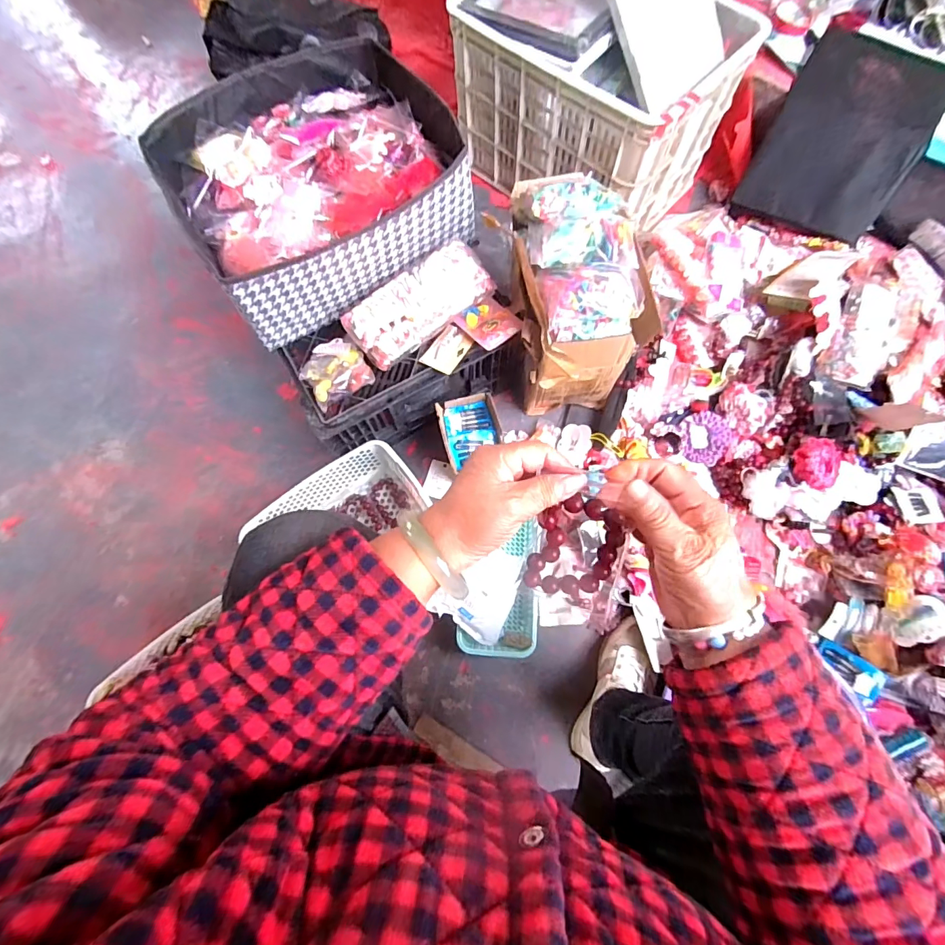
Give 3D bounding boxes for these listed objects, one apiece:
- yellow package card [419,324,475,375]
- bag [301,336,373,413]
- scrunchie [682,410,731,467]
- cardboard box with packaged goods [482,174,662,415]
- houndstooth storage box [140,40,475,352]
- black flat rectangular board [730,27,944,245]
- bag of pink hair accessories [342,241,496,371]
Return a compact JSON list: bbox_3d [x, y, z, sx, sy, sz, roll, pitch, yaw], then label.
[{"bbox_3d":[-0.040,-0.201,0.722,0.057,0.007,0.085,31,73,17],"label":"yellow package card"},{"bbox_3d":[-0.216,-0.159,0.689,0.094,0.042,0.103,-33,75,-9],"label":"bag"},{"bbox_3d":[0.454,-0.067,0.853,0.084,0.017,0.101,18,89,12],"label":"scrunchie"},{"bbox_3d":[0.157,-0.281,0.758,0.183,0.309,0.265,-14,73,-3],"label":"cardboard box with packaged goods"},{"bbox_3d":[-0.239,-0.445,0.695,0.399,0.143,0.370,-32,75,-8],"label":"houndstooth storage box"},{"bbox_3d":[0.773,-0.691,0.922,0.272,0.022,0.343,33,110,21],"label":"black flat rectangular board"},{"bbox_3d":[-0.084,-0.264,0.692,0.236,0.064,0.103,-36,75,-9],"label":"bag of pink hair accessories"}]

